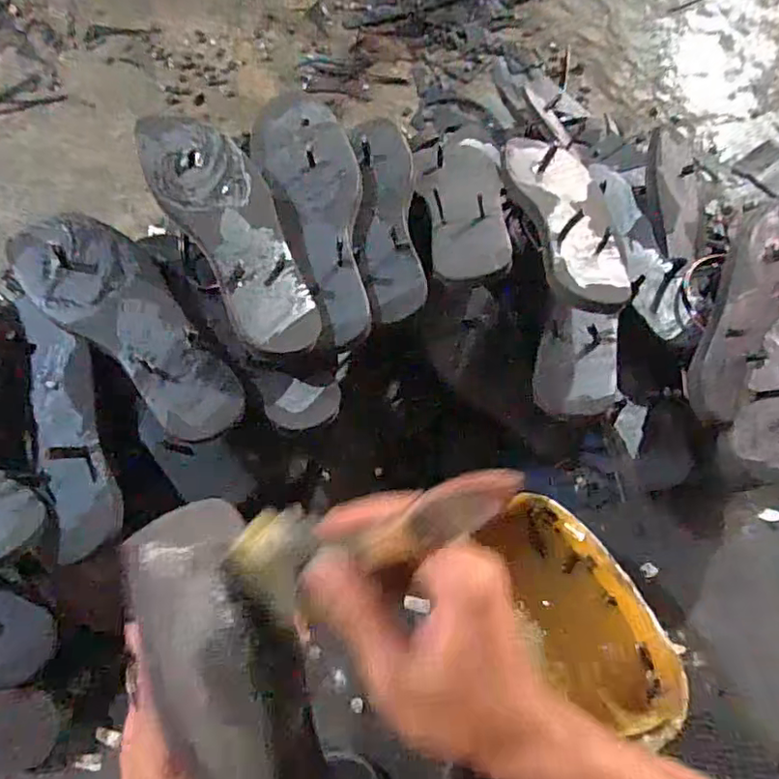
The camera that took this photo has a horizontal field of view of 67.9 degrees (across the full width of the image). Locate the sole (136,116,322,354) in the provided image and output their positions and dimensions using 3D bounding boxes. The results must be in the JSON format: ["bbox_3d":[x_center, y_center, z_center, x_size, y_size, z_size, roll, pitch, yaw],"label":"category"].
[{"bbox_3d":[-0.128,-0.133,0.464,0.083,0.011,0.235,-22,73,-28],"label":"sole"}]

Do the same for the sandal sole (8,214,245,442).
[{"bbox_3d":[-0.201,-0.053,0.445,0.082,0.029,0.229,-41,73,-16],"label":"sandal sole"}]

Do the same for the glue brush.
[{"bbox_3d":[-0.013,0.073,0.268,0.142,0.021,0.048,-16,64,27],"label":"glue brush"}]

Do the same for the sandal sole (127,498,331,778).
[{"bbox_3d":[-0.061,0.168,0.271,0.070,0.020,0.233,-12,77,-50],"label":"sandal sole"}]

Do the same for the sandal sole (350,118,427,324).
[{"bbox_3d":[-0.004,-0.159,0.522,0.056,0.018,0.217,-3,67,-2],"label":"sandal sole"}]

